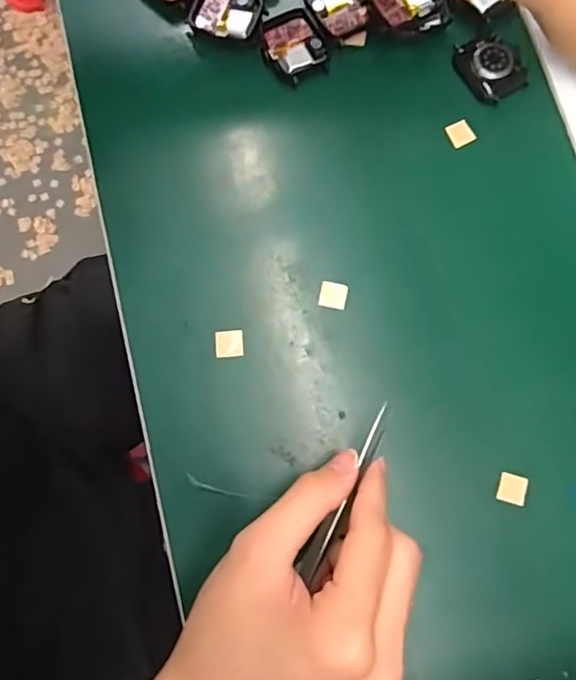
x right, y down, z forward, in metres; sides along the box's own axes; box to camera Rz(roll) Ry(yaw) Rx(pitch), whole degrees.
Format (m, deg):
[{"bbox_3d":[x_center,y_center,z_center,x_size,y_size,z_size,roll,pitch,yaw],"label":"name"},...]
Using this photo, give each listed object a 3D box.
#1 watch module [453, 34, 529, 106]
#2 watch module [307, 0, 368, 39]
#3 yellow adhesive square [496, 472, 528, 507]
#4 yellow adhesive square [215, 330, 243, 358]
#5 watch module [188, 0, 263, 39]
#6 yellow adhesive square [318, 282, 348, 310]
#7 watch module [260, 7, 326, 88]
[{"bbox_3d":[0.129,-0.176,0.360,0.031,0.011,0.045,-35,81,-9],"label":"watch module"},{"bbox_3d":[0.033,-0.214,0.364,0.036,0.009,0.033,-14,78,-5],"label":"watch module"},{"bbox_3d":[0.125,0.083,0.313,0.017,0.004,0.016,13,77,0],"label":"yellow adhesive square"},{"bbox_3d":[-0.034,0.002,0.327,0.016,0.004,0.016,-5,78,-3],"label":"yellow adhesive square"},{"bbox_3d":[-0.041,-0.211,0.364,0.044,0.010,0.029,8,77,-1],"label":"watch module"},{"bbox_3d":[0.027,-0.026,0.334,0.016,0.004,0.015,10,77,0],"label":"yellow adhesive square"},{"bbox_3d":[0.004,-0.189,0.360,0.036,0.008,0.043,-28,80,-8],"label":"watch module"}]

